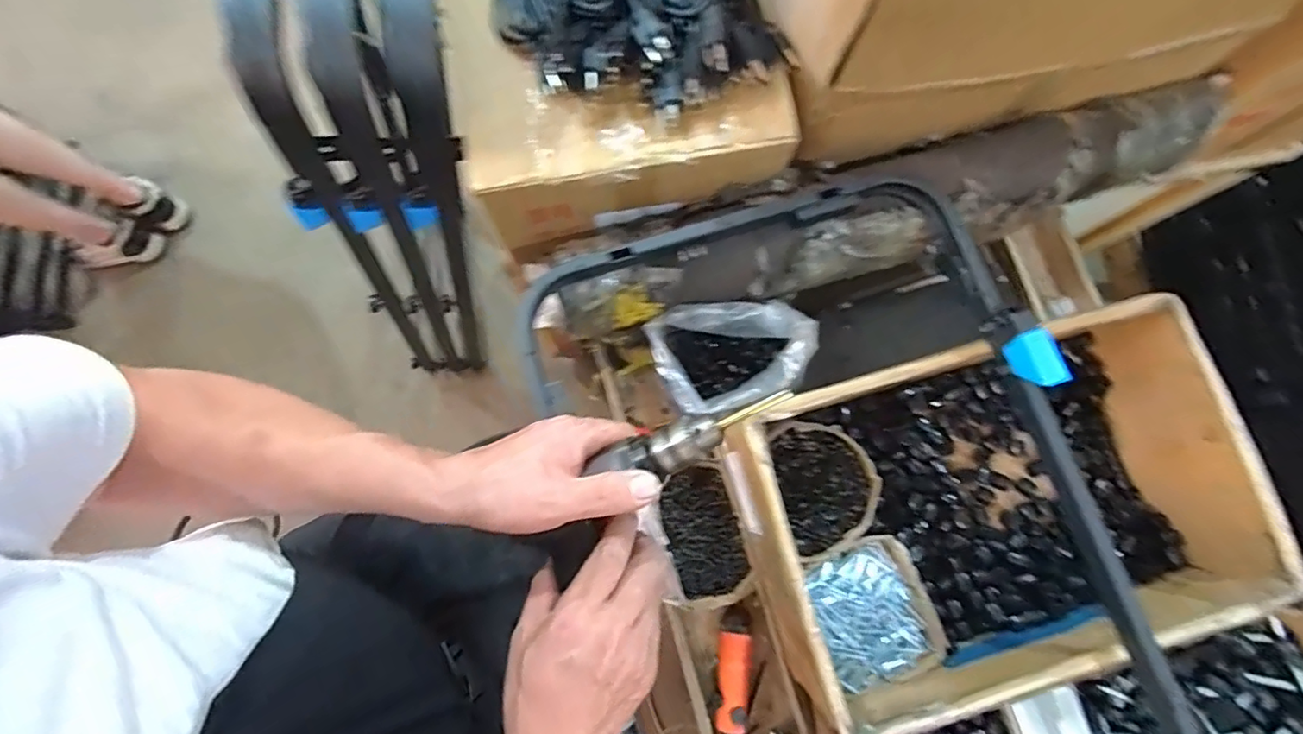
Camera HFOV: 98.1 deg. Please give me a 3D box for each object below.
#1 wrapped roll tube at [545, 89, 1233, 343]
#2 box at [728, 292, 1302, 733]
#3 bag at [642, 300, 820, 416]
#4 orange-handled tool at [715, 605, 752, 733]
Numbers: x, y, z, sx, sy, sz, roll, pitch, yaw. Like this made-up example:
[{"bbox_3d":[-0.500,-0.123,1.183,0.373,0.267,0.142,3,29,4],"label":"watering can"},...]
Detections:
[{"bbox_3d":[0.294,-0.187,0.667,0.834,0.089,0.119,-17,79,-5],"label":"wrapped roll tube"},{"bbox_3d":[0.391,0.163,0.671,0.523,0.170,0.336,-17,79,-5],"label":"box"},{"bbox_3d":[0.097,-0.012,0.700,0.184,0.116,0.128,-15,79,-4],"label":"bag"},{"bbox_3d":[0.104,0.422,0.718,0.042,0.037,0.211,6,78,0],"label":"orange-handled tool"}]

